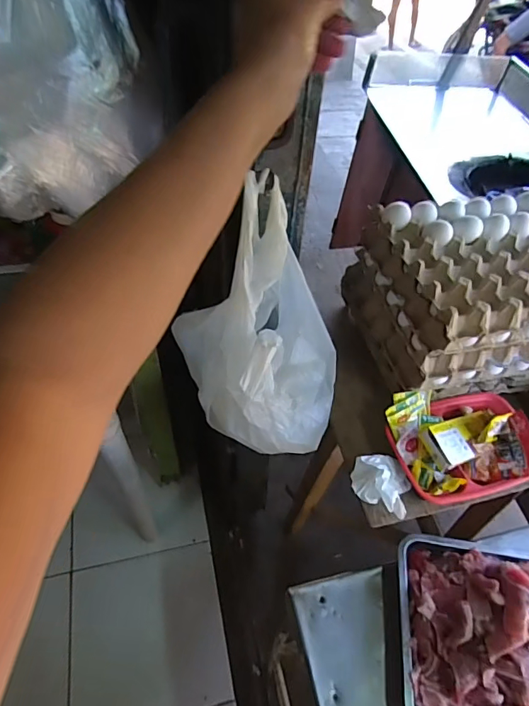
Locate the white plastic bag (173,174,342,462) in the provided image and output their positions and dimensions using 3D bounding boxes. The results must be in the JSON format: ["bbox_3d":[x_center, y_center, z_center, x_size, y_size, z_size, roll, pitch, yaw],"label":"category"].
[{"bbox_3d":[0.006,-0.020,0.651,0.182,0.349,0.236,-36,62,-28],"label":"white plastic bag"}]

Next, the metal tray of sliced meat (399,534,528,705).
[{"bbox_3d":[0.350,0.391,0.618,0.309,0.129,0.256,8,51,2],"label":"metal tray of sliced meat"}]

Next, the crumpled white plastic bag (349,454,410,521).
[{"bbox_3d":[0.164,0.179,0.630,0.082,0.032,0.070,22,53,13],"label":"crumpled white plastic bag"}]

